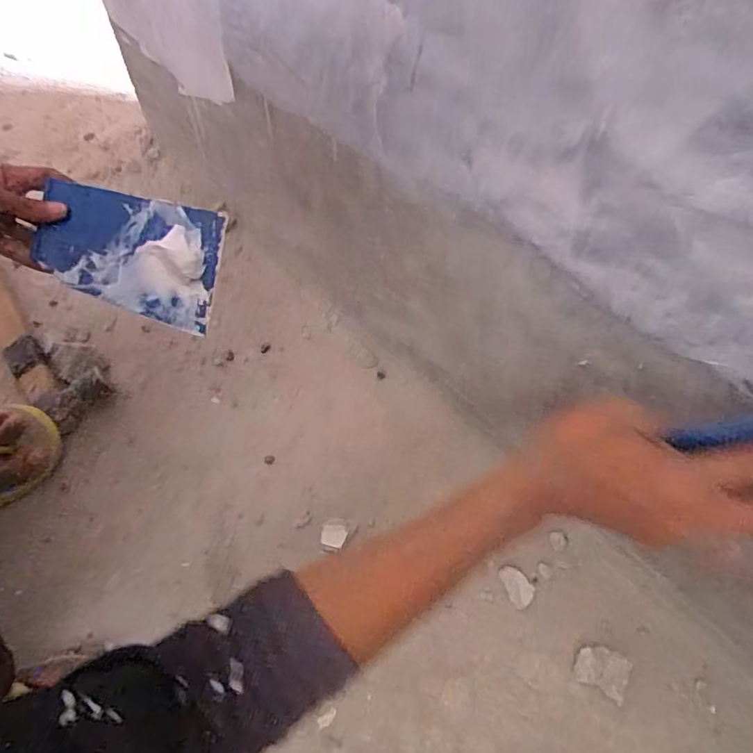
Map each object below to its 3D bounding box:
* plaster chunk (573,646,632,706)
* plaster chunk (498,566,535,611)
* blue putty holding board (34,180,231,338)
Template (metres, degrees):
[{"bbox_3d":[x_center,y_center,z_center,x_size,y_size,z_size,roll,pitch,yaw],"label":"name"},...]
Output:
[{"bbox_3d":[0.196,0.256,0.483,0.038,0.019,0.035,28,62,13],"label":"plaster chunk"},{"bbox_3d":[0.132,0.197,0.524,0.024,0.004,0.039,-25,64,-16],"label":"plaster chunk"},{"bbox_3d":[-0.204,-0.101,0.463,0.137,0.013,0.101,10,87,-9],"label":"blue putty holding board"}]

